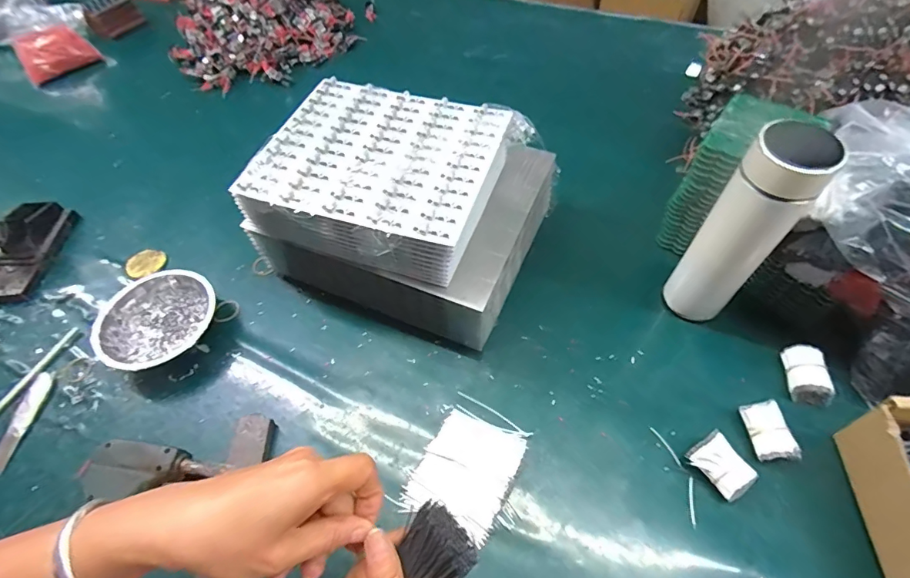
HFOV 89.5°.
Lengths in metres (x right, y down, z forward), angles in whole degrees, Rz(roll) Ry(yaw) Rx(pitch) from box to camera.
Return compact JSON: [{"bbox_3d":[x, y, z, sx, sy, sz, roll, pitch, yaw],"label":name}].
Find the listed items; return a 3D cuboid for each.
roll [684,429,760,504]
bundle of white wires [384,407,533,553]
[{"bbox_3d":[0.245,0.166,0.425,0.037,0.030,0.052,-31,59,-17],"label":"roll"},{"bbox_3d":[0.010,0.176,0.443,0.088,0.016,0.108,22,60,18],"label":"bundle of white wires"}]

